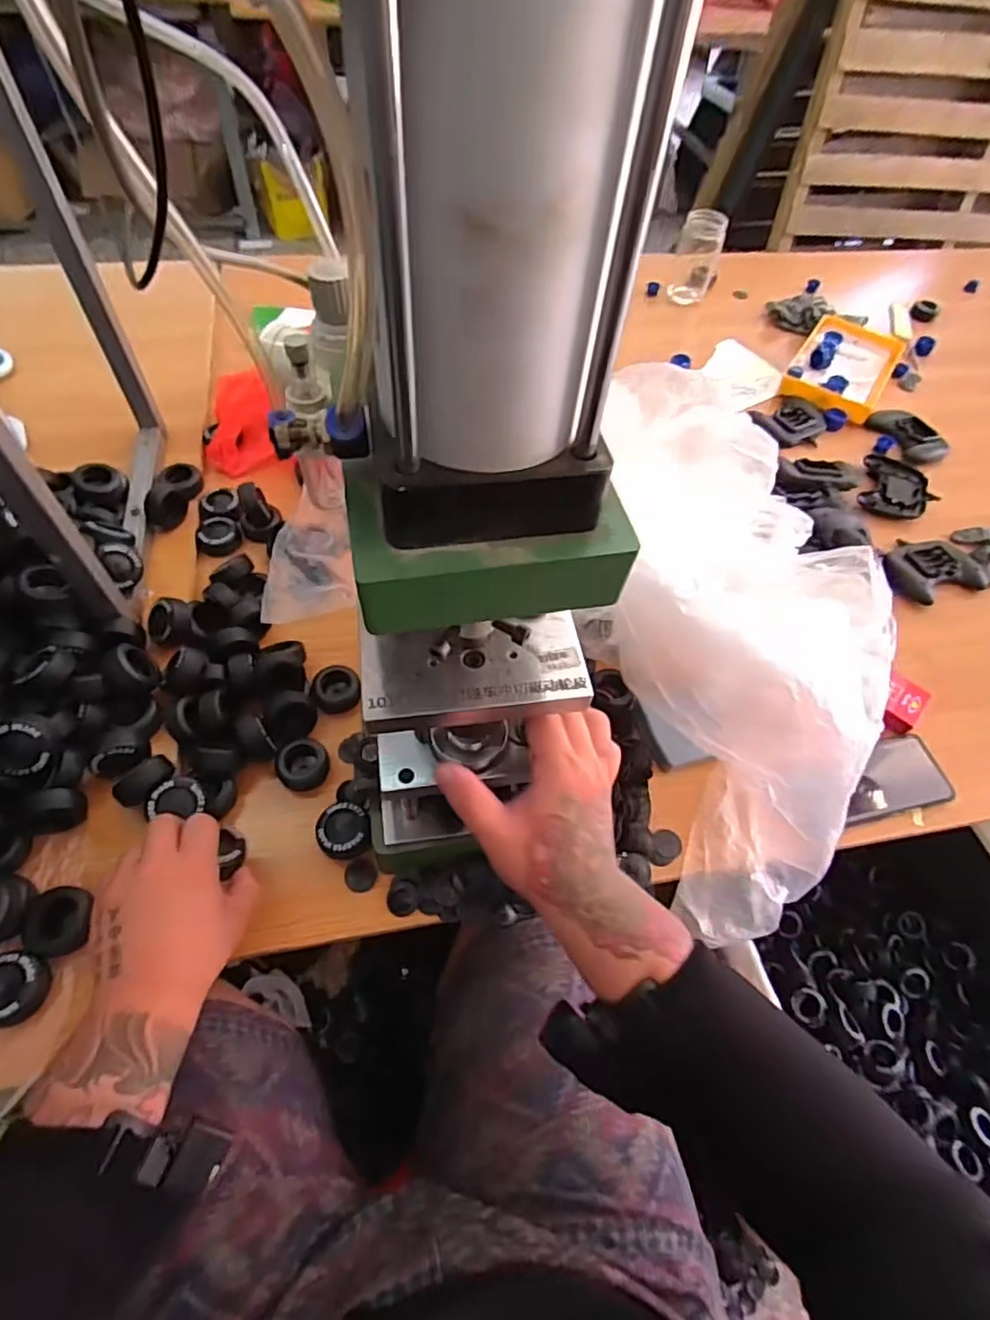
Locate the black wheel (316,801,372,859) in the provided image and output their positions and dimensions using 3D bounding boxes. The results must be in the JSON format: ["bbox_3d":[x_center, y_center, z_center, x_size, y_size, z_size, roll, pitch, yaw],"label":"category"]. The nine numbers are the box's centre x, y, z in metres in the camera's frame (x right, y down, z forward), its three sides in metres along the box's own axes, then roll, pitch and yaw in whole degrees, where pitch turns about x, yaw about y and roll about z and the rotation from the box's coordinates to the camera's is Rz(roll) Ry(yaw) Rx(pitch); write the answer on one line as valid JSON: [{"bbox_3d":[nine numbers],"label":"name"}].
[{"bbox_3d":[-0.138,0.158,0.568,0.048,0.031,0.048,1,56,-2],"label":"black wheel"}]

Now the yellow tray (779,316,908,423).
[{"bbox_3d":[0.595,-0.502,1.048,0.153,0.031,0.263,30,59,17],"label":"yellow tray"}]

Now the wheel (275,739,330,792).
[{"bbox_3d":[-0.187,0.103,0.602,0.045,0.031,0.041,1,56,-2],"label":"wheel"}]

